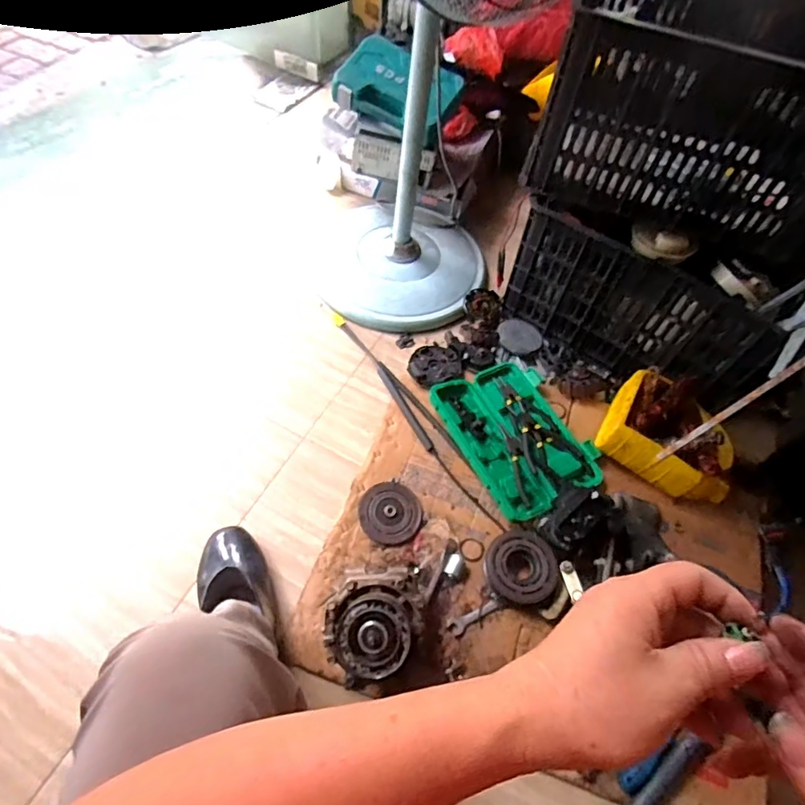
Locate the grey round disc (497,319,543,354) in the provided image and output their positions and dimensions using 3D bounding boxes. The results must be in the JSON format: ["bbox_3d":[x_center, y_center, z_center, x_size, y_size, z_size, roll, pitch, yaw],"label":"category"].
[{"bbox_3d":[0.250,-0.144,1.105,0.092,0.015,0.091,2,57,-4],"label":"grey round disc"}]

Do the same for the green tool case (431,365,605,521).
[{"bbox_3d":[0.208,0.057,0.954,0.225,0.035,0.295,-21,62,-17],"label":"green tool case"}]

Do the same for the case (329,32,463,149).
[{"bbox_3d":[-0.014,-0.679,1.136,0.256,0.093,0.189,21,58,8],"label":"case"}]

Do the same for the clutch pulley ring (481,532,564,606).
[{"bbox_3d":[0.187,0.257,0.813,0.110,0.047,0.119,2,57,-4],"label":"clutch pulley ring"}]

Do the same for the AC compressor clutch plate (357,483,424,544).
[{"bbox_3d":[-0.020,0.184,0.874,0.101,0.011,0.104,2,57,-4],"label":"AC compressor clutch plate"}]

